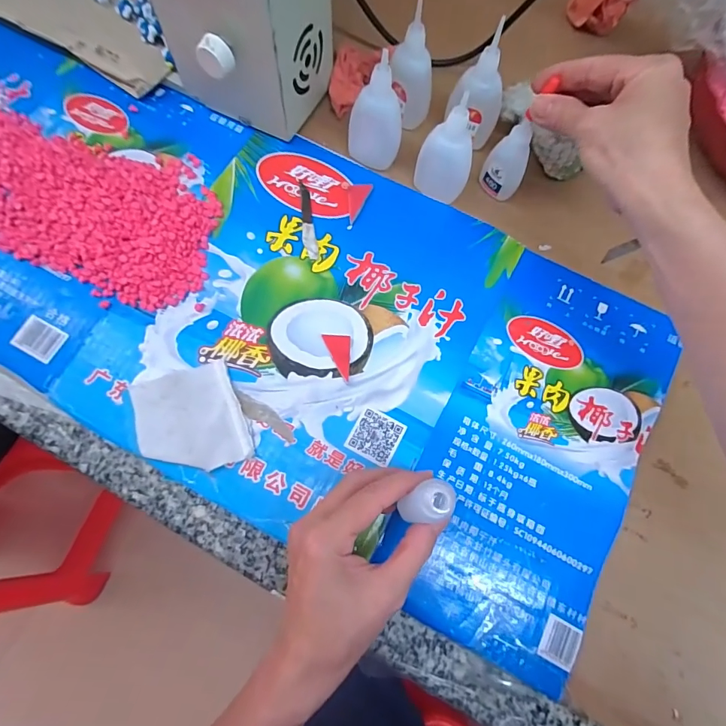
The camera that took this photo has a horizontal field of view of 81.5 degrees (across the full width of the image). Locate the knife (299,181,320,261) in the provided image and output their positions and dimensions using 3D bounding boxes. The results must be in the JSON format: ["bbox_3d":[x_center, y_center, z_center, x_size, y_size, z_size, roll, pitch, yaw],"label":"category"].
[{"bbox_3d":[-0.047,-0.121,0.358,0.011,0.004,0.074,-8,77,-4],"label":"knife"}]

